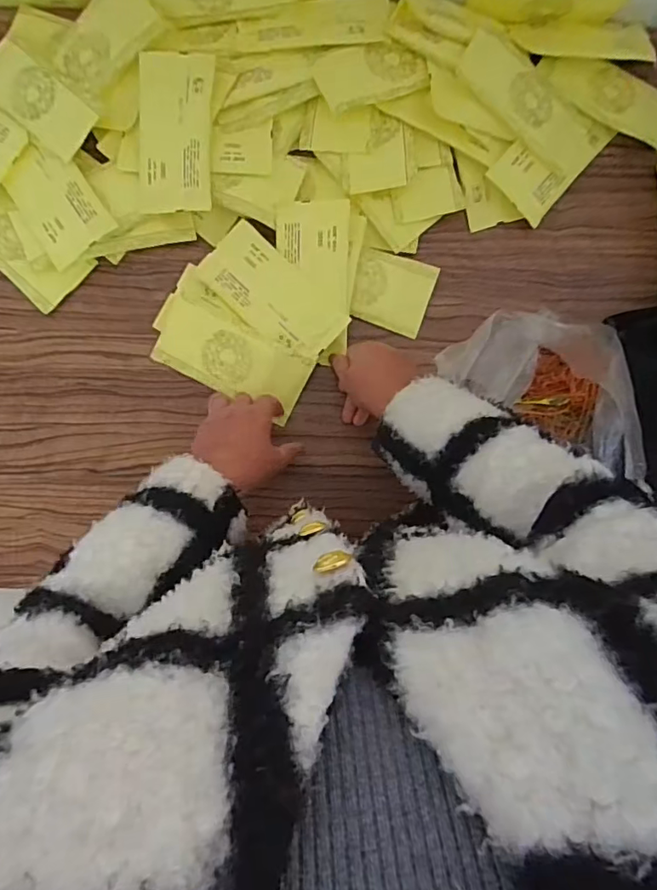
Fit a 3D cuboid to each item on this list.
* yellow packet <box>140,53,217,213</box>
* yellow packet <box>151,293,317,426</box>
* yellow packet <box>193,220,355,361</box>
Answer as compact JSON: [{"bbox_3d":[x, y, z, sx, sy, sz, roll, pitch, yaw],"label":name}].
[{"bbox_3d":[-0.173,-0.353,0.589,0.084,0.010,0.172,2,93,8],"label":"yellow packet"},{"bbox_3d":[-0.112,-0.101,0.604,0.178,0.014,0.084,27,103,-2],"label":"yellow packet"},{"bbox_3d":[-0.065,-0.174,0.600,0.172,0.007,0.085,42,89,4],"label":"yellow packet"}]

